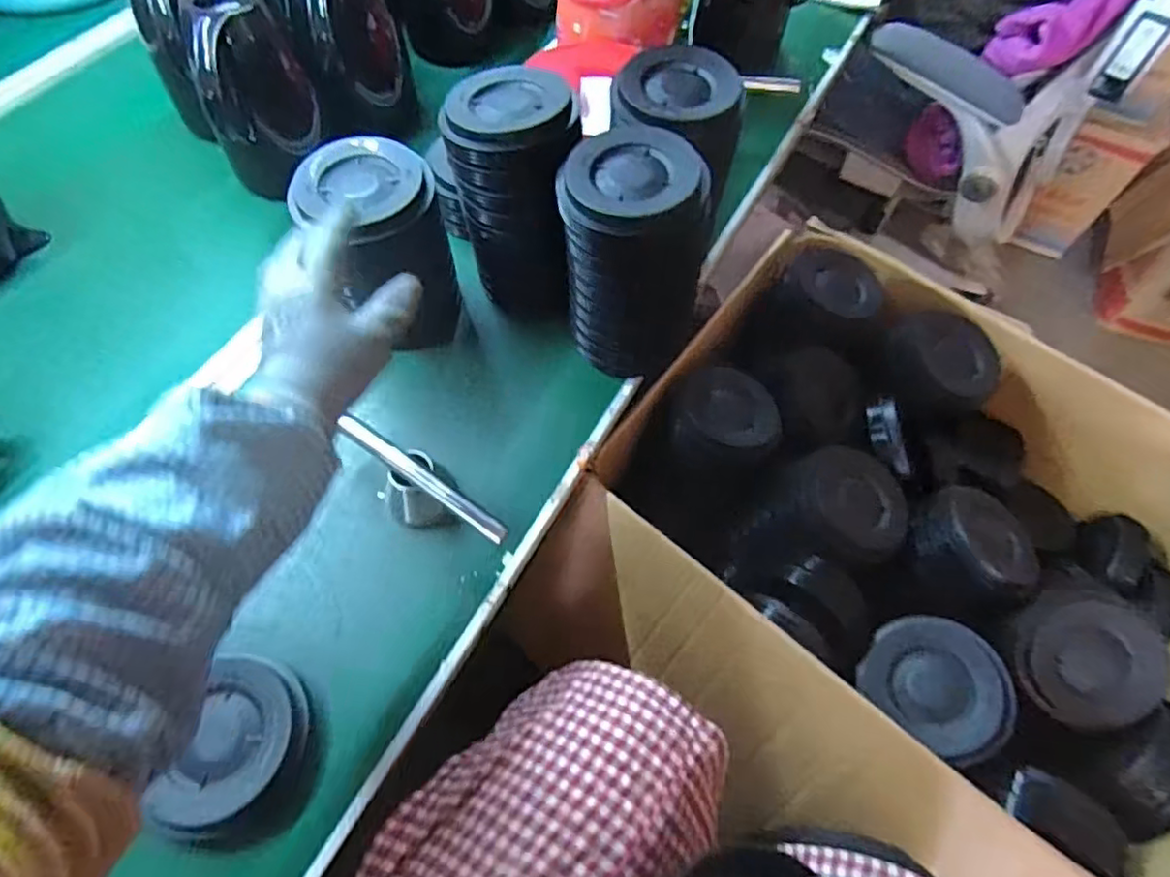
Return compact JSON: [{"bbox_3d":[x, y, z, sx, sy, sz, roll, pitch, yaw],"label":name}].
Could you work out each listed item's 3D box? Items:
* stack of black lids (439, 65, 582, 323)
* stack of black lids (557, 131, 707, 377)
[{"bbox_3d":[-0.067,-0.223,0.627,0.116,0.199,0.132,-2,61,-4],"label":"stack of black lids"},{"bbox_3d":[0.041,-0.161,0.596,0.124,0.199,0.118,-11,62,-9],"label":"stack of black lids"}]

